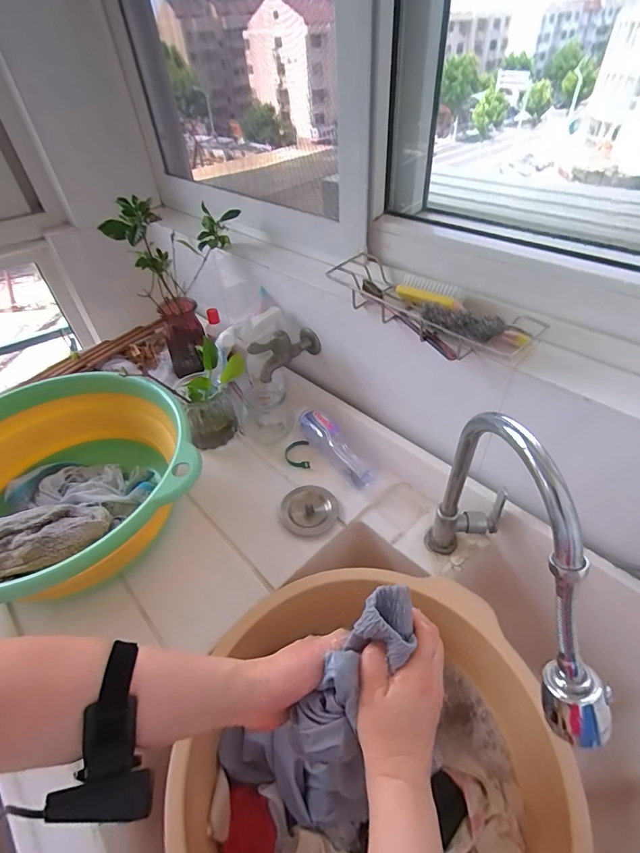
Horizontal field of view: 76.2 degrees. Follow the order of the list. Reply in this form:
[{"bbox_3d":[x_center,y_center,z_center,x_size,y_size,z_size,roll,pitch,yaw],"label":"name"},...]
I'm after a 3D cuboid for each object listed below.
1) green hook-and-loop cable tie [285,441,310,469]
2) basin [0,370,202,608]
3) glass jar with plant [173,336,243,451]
[{"bbox_3d":[-0.039,0.047,0.695,0.041,0.009,0.058,-3,44,1],"label":"green hook-and-loop cable tie"},{"bbox_3d":[-0.362,0.088,0.557,0.362,0.120,0.351,-2,44,2],"label":"basin"},{"bbox_3d":[-0.194,-0.056,0.703,0.086,0.163,0.109,33,56,32],"label":"glass jar with plant"}]

